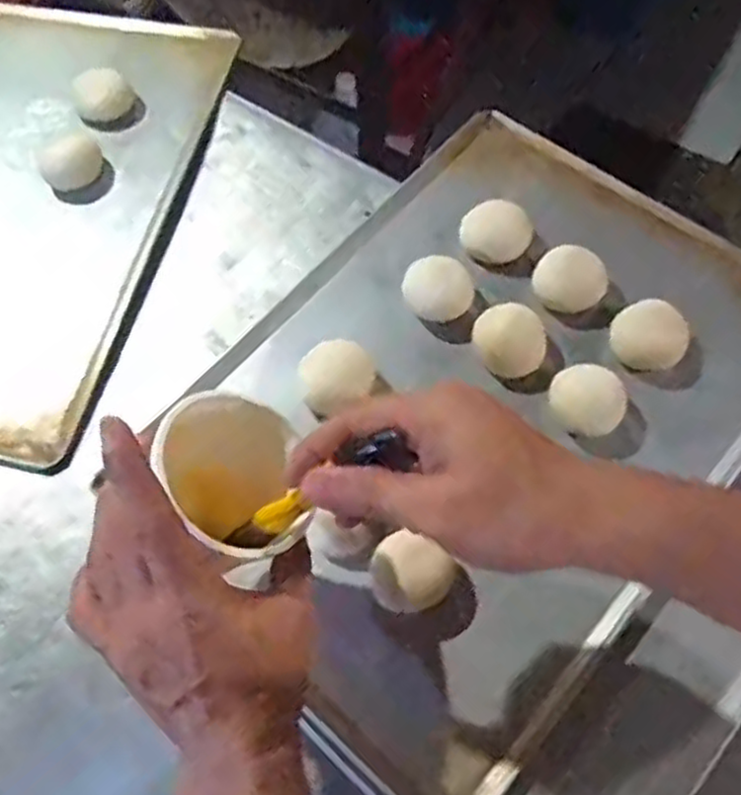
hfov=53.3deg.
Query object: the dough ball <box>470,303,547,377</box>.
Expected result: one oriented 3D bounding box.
[{"bbox_3d":[0.100,-0.039,0.536,0.052,0.035,0.049,-1,62,1],"label":"dough ball"}]

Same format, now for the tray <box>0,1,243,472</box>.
[{"bbox_3d":[-0.334,-0.180,0.629,0.346,0.023,0.445,11,63,8],"label":"tray"}]

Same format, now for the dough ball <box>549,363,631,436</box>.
[{"bbox_3d":[0.151,0.004,0.517,0.051,0.028,0.047,-1,62,1],"label":"dough ball"}]

